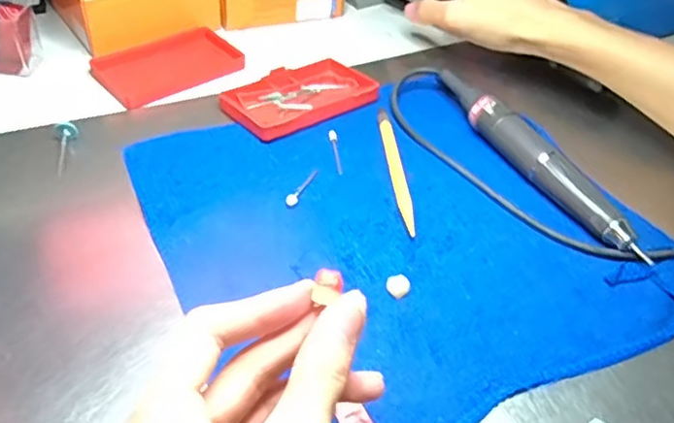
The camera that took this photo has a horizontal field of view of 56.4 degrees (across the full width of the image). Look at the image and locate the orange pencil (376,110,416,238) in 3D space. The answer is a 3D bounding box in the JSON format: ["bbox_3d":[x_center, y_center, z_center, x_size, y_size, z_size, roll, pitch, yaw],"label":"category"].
[{"bbox_3d":[0.039,-0.031,0.427,0.009,0.004,0.130,0,44,-7],"label":"orange pencil"}]

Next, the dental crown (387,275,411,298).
[{"bbox_3d":[0.034,0.041,0.351,0.011,0.007,0.011,-23,51,-27],"label":"dental crown"}]

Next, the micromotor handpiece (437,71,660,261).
[{"bbox_3d":[0.134,-0.039,0.431,0.023,0.032,0.197,-19,49,-24],"label":"micromotor handpiece"}]

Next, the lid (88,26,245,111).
[{"bbox_3d":[-0.137,-0.121,0.513,0.113,0.010,0.069,-32,56,-33],"label":"lid"}]

